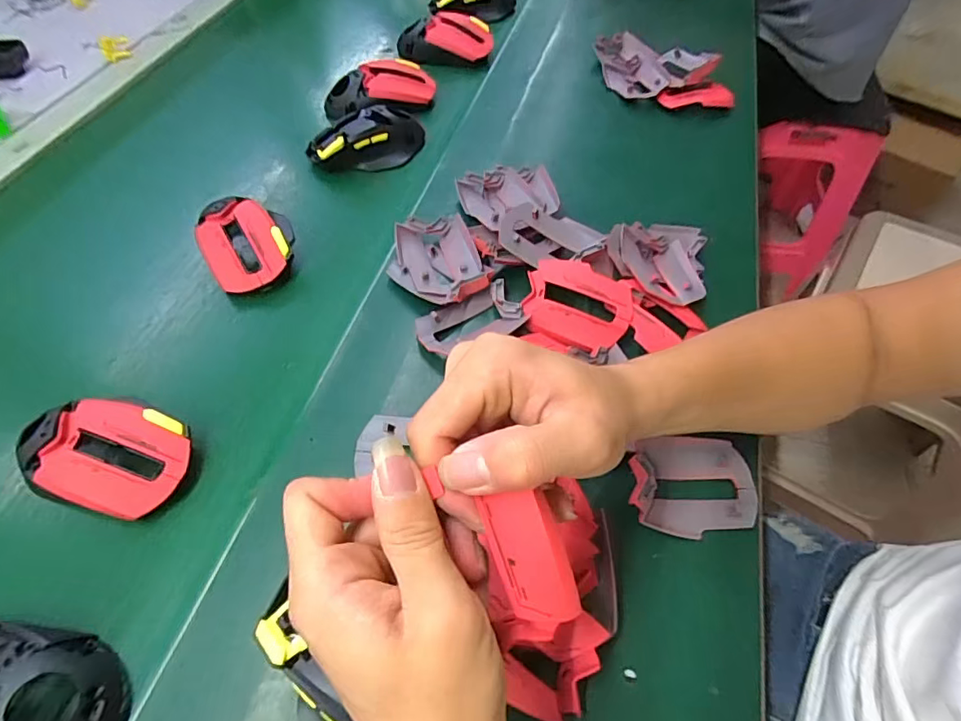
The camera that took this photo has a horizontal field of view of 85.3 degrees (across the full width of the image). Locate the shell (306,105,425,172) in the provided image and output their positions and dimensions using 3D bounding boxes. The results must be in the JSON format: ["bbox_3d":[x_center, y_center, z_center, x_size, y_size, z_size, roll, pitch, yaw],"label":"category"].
[{"bbox_3d":[-0.113,-0.220,0.524,0.118,0.044,0.062,-12,56,-8],"label":"shell"}]

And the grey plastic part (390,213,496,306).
[{"bbox_3d":[-0.036,-0.078,0.421,0.069,0.024,0.087,-18,57,-12],"label":"grey plastic part"}]

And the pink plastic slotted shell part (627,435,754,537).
[{"bbox_3d":[0.131,0.077,0.323,0.078,0.020,0.059,2,55,1],"label":"pink plastic slotted shell part"}]

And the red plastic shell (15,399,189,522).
[{"bbox_3d":[-0.231,0.058,0.322,0.099,0.036,0.064,11,56,7],"label":"red plastic shell"}]

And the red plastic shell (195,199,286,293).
[{"bbox_3d":[-0.195,-0.090,0.428,0.057,0.039,0.075,-25,59,-16],"label":"red plastic shell"}]

